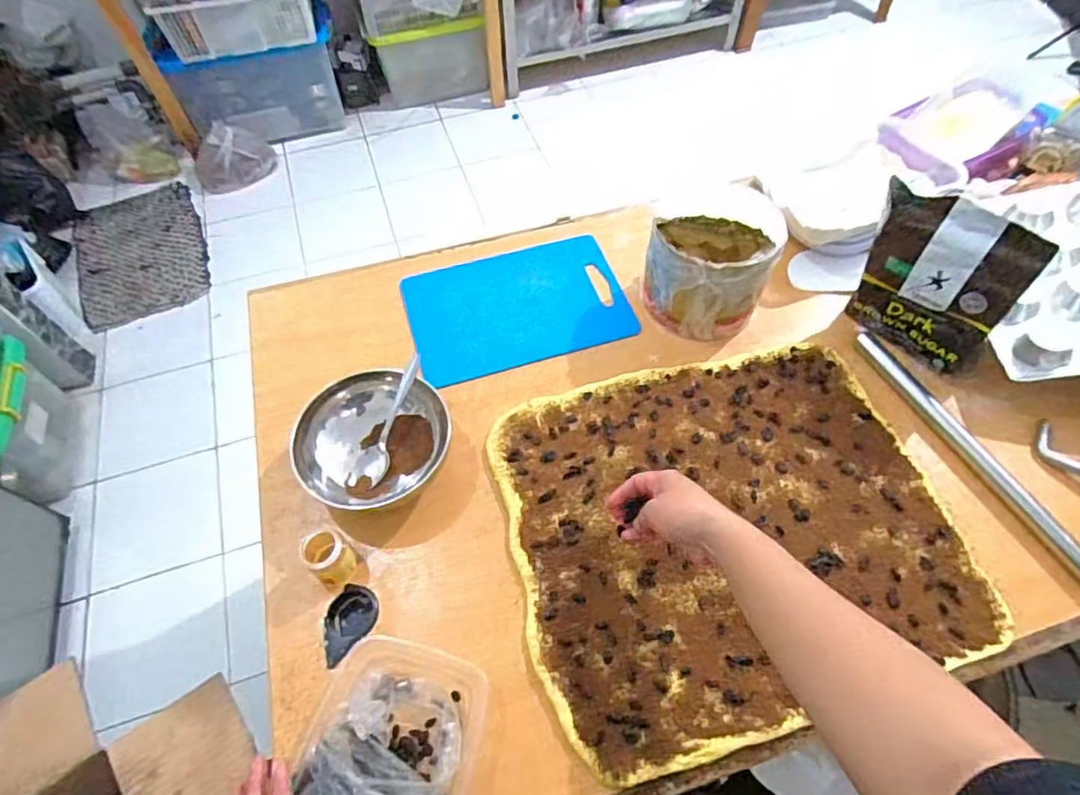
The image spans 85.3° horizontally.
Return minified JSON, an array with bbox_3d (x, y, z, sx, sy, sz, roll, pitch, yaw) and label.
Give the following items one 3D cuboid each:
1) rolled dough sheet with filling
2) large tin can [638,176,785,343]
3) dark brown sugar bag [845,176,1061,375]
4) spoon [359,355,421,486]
[{"bbox_3d":[0.197,0.130,0.635,0.451,0.015,0.394,-14,59,-8],"label":"rolled dough sheet with filling"},{"bbox_3d":[0.222,-0.173,0.740,0.146,0.151,0.134,-38,65,-21],"label":"large tin can"},{"bbox_3d":[0.449,-0.137,0.676,0.046,0.186,0.178,-39,65,-21],"label":"dark brown sugar bag"},{"bbox_3d":[-0.170,0.022,0.672,0.027,0.016,0.153,15,78,10],"label":"spoon"}]

